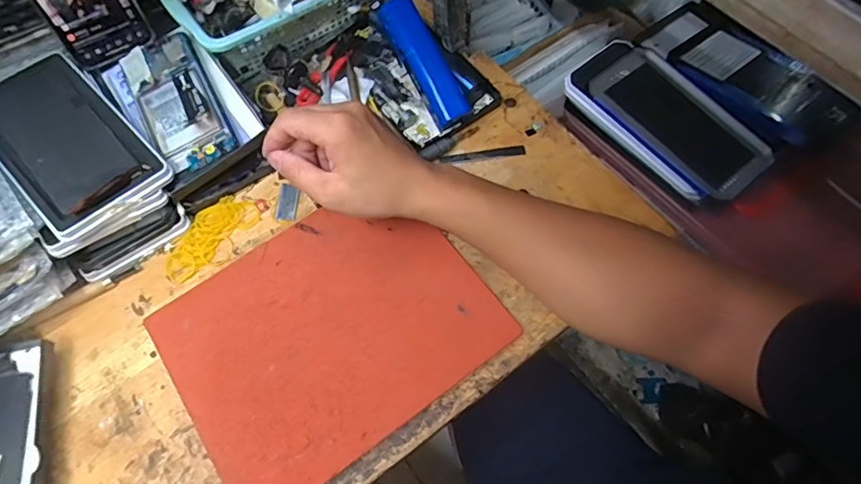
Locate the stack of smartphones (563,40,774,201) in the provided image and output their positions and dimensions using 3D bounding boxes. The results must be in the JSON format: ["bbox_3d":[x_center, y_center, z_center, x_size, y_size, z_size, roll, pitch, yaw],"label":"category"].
[{"bbox_3d":[0.232,-0.121,0.508,0.092,0.034,0.194,-40,70,-15],"label":"stack of smartphones"}]

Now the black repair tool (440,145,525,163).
[{"bbox_3d":[0.051,-0.086,0.505,0.083,0.007,0.011,-6,66,-1],"label":"black repair tool"}]

